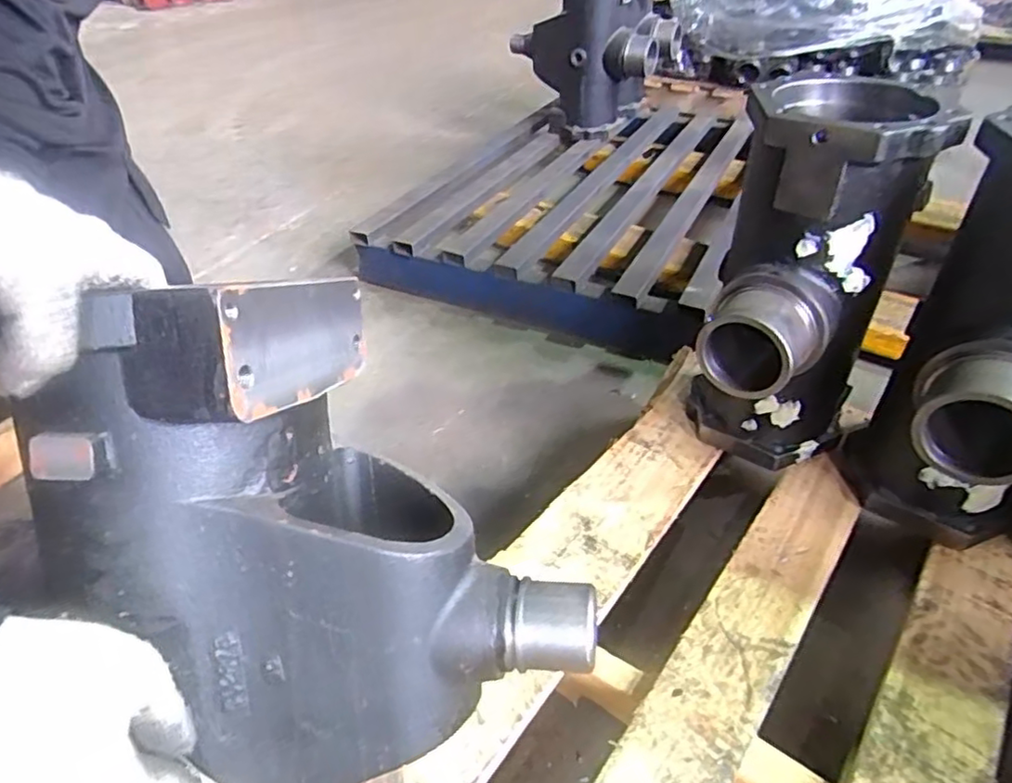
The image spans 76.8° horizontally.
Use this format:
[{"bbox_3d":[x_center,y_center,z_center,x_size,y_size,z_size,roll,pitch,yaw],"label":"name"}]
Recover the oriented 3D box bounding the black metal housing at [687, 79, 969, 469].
[{"bbox_3d":[0.326,-0.091,0.721,0.196,0.414,0.246,14,42,19],"label":"black metal housing"}]

